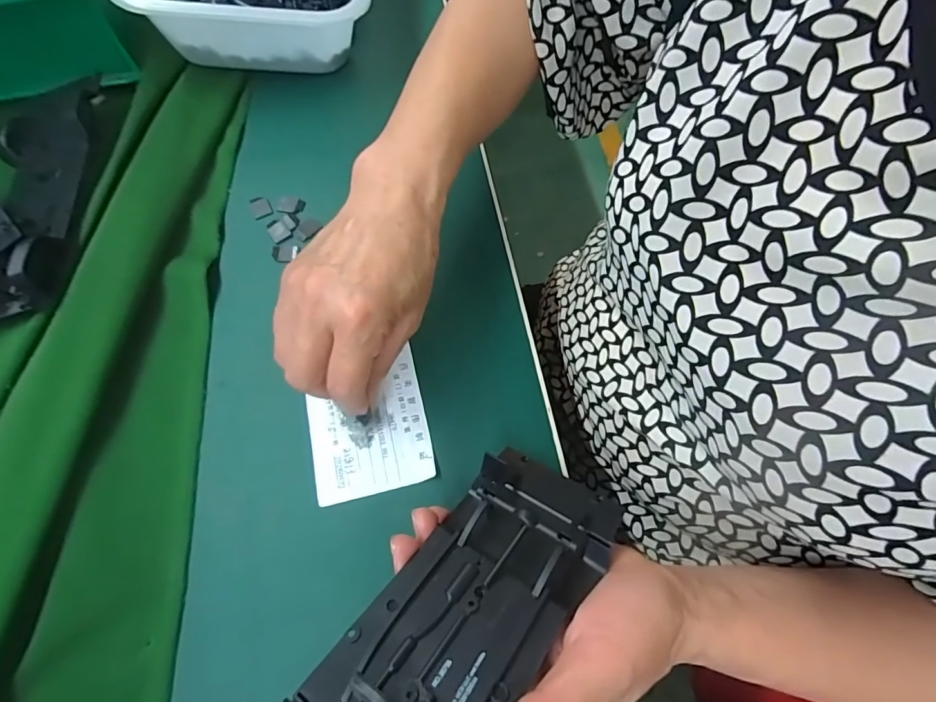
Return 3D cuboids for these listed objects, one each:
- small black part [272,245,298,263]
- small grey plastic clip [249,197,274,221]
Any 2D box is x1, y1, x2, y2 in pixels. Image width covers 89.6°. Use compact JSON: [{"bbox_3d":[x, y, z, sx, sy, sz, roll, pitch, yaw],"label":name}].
[{"bbox_3d":[-0.131,-0.069,0.336,0.018,0.004,0.013,2,67,3],"label":"small black part"},{"bbox_3d":[-0.153,-0.106,0.349,0.014,0.005,0.017,-24,68,-8],"label":"small grey plastic clip"}]

